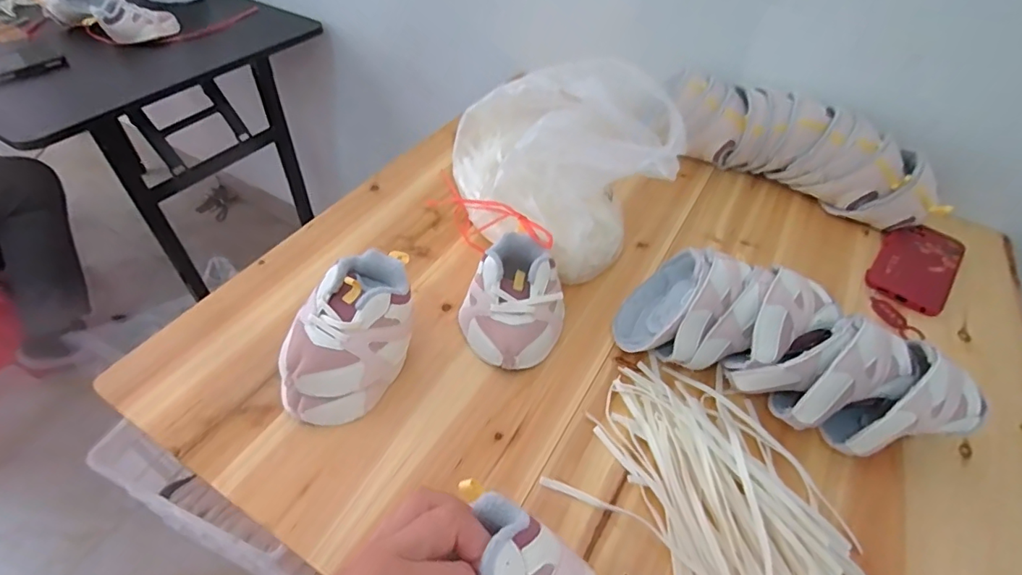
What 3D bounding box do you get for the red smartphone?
[{"bbox_3d":[0.498,-0.033,0.618,0.080,0.011,0.169,35,55,24],"label":"red smartphone"}]

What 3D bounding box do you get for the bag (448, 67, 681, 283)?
[{"bbox_3d":[0.058,-0.145,0.592,0.218,0.142,0.269,-9,50,-12],"label":"bag"}]

